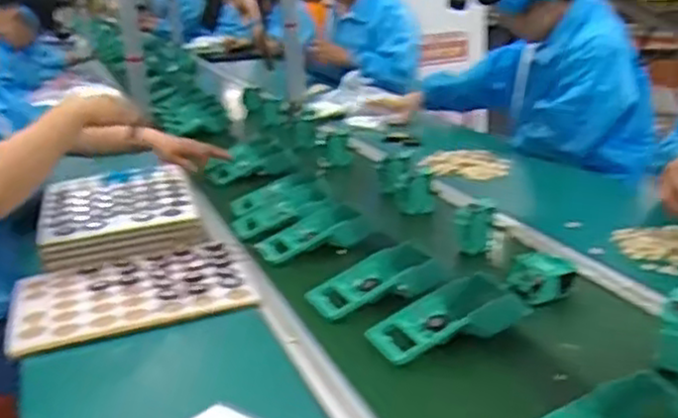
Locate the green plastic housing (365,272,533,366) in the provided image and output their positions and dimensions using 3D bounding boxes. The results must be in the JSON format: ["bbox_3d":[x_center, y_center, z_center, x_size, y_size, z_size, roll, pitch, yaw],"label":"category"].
[{"bbox_3d":[0.131,0.131,0.928,0.183,0.043,0.098,-15,23,-28],"label":"green plastic housing"}]

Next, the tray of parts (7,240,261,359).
[{"bbox_3d":[-0.292,0.118,1.058,0.323,0.015,0.247,-11,21,-19],"label":"tray of parts"}]

